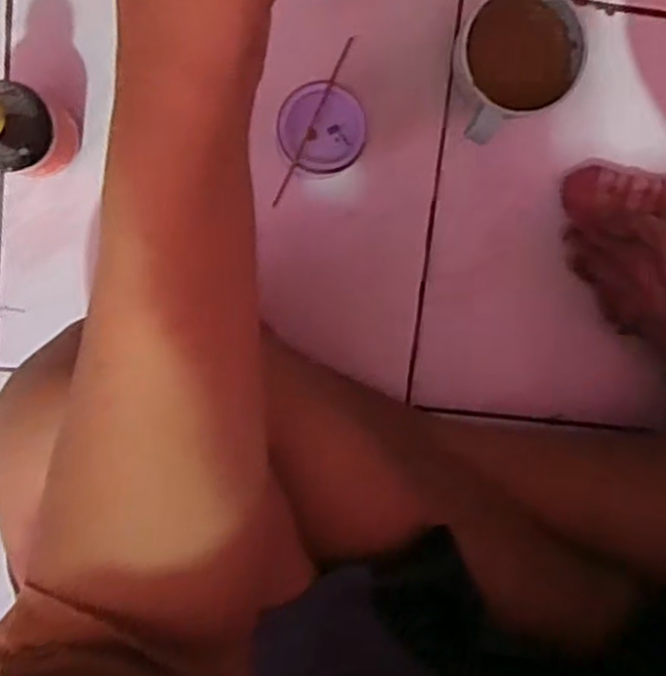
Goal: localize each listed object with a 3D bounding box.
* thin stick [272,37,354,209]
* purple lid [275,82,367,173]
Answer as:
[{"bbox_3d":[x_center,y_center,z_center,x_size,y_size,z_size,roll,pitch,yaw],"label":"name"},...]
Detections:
[{"bbox_3d":[-0.012,-0.133,0.468,0.005,0.004,0.111,25,97,-7],"label":"thin stick"},{"bbox_3d":[-0.007,-0.131,0.471,0.053,0.014,0.053,-5,100,-3],"label":"purple lid"}]

